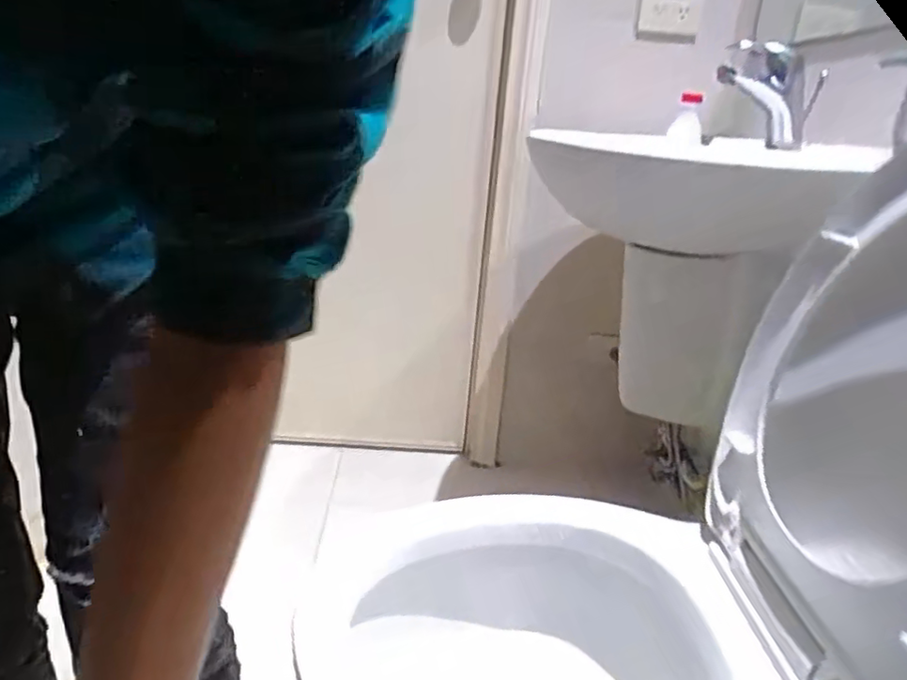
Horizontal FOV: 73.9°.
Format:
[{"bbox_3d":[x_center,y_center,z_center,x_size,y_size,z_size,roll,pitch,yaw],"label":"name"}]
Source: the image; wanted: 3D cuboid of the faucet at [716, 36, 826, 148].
[{"bbox_3d":[0.451,-0.359,0.880,0.131,0.134,0.141,13,22,15],"label":"faucet"}]

